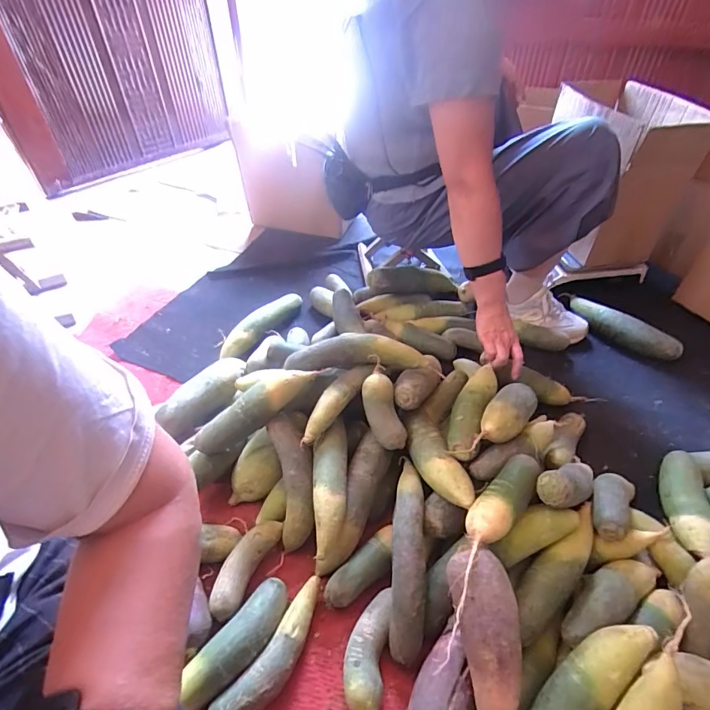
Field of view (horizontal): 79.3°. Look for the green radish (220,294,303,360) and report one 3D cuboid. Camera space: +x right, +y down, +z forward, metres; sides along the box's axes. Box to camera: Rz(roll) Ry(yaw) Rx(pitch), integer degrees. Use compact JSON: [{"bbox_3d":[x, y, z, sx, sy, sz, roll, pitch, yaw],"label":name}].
[{"bbox_3d":[-0.226,-0.078,1.067,0.068,0.052,0.237,25,50,25],"label":"green radish"}]

